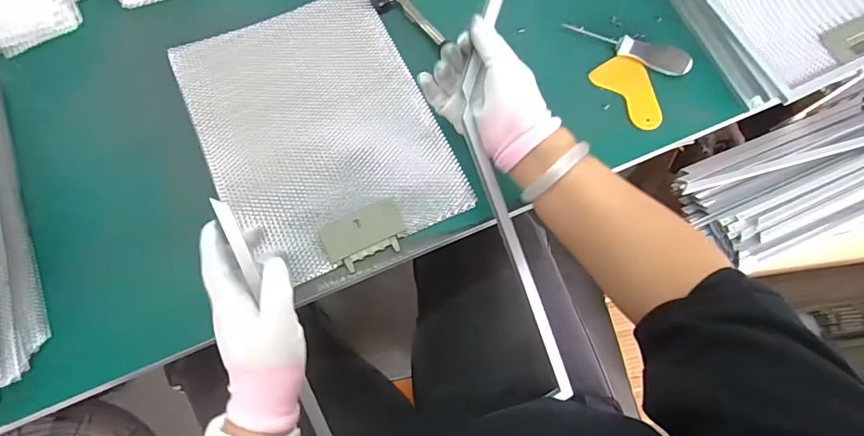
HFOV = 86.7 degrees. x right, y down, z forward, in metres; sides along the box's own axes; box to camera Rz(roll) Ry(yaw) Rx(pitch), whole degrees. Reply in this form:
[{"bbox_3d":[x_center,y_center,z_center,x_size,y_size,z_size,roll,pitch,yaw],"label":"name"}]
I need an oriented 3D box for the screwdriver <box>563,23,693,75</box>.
[{"bbox_3d":[0.238,-0.211,0.558,0.154,0.028,0.025,31,74,9],"label":"screwdriver"}]

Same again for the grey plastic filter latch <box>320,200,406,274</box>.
[{"bbox_3d":[-0.072,0.019,0.492,0.084,0.005,0.058,-25,74,-9],"label":"grey plastic filter latch"}]

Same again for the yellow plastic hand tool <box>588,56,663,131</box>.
[{"bbox_3d":[0.245,-0.155,0.553,0.062,0.006,0.099,-38,81,-8],"label":"yellow plastic hand tool"}]

